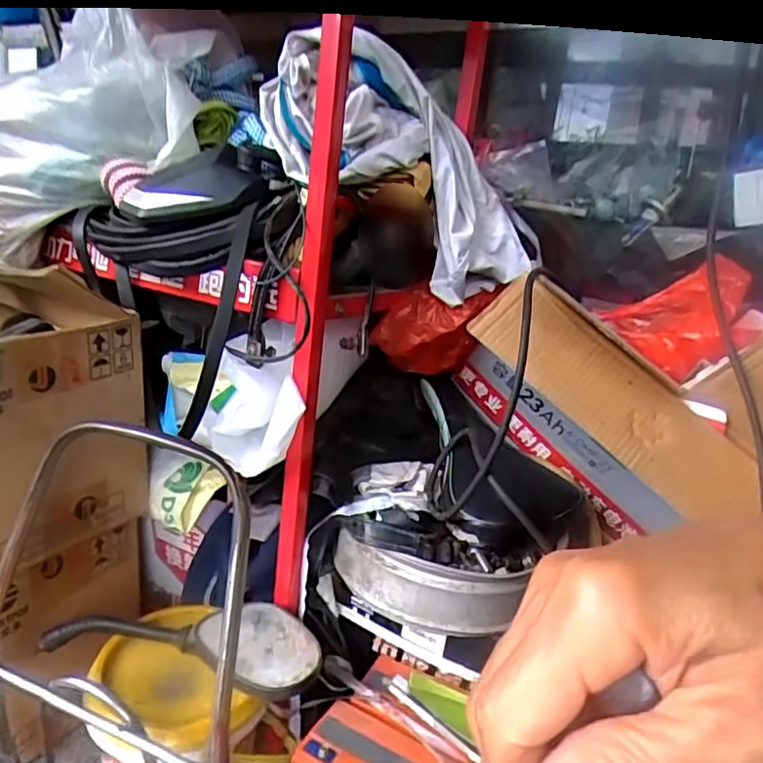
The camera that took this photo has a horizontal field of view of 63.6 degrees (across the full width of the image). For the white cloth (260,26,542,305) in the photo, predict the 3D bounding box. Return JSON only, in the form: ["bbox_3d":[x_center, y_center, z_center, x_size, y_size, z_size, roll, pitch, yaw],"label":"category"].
[{"bbox_3d":[0.035,-0.213,0.631,0.334,0.150,0.147,36,1,-28],"label":"white cloth"}]

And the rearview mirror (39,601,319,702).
[{"bbox_3d":[-0.198,0.261,0.640,0.288,0.032,0.094,4,31,15],"label":"rearview mirror"}]

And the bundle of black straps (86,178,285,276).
[{"bbox_3d":[-0.221,-0.156,0.654,0.244,0.088,0.058,-2,12,19],"label":"bundle of black straps"}]

